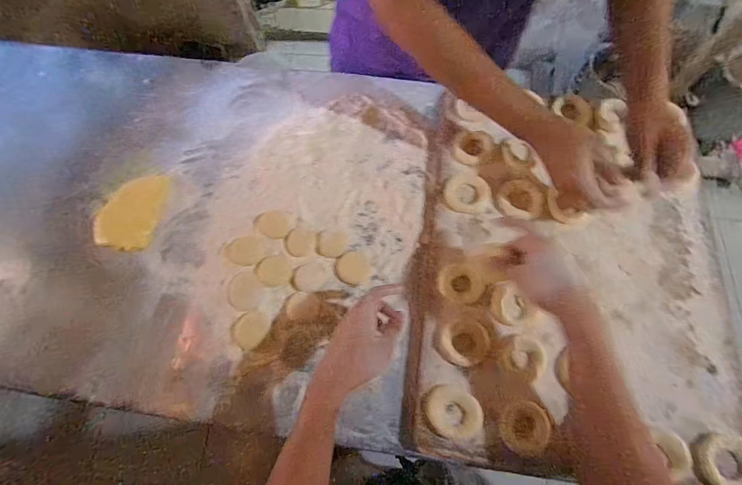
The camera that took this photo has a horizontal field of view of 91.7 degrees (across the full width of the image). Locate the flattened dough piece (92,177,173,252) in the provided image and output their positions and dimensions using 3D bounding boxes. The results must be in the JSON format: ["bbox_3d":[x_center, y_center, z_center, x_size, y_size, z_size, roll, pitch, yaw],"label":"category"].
[{"bbox_3d":[-0.409,-0.056,0.615,0.108,0.010,0.143,6,69,4],"label":"flattened dough piece"}]

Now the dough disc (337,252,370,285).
[{"bbox_3d":[-0.028,0.041,0.572,0.050,0.006,0.052,-1,68,1],"label":"dough disc"}]

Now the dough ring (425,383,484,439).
[{"bbox_3d":[0.108,0.224,0.477,0.073,0.015,0.062,34,73,14],"label":"dough ring"}]

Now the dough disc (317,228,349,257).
[{"bbox_3d":[-0.061,0.000,0.585,0.046,0.007,0.048,-1,68,1],"label":"dough disc"}]

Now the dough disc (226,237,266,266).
[{"bbox_3d":[-0.204,0.013,0.582,0.065,0.004,0.048,7,69,4],"label":"dough disc"}]

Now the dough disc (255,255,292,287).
[{"bbox_3d":[-0.152,0.044,0.567,0.055,0.004,0.049,6,69,4],"label":"dough disc"}]

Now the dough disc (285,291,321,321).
[{"bbox_3d":[-0.104,0.096,0.550,0.050,0.005,0.041,-11,68,-3],"label":"dough disc"}]

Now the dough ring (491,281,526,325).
[{"bbox_3d":[0.194,0.086,0.514,0.044,0.010,0.058,-16,69,-5],"label":"dough ring"}]

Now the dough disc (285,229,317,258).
[{"bbox_3d":[-0.113,-0.001,0.583,0.047,0.004,0.049,-1,68,1],"label":"dough disc"}]

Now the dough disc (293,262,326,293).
[{"bbox_3d":[-0.095,0.054,0.559,0.048,0.004,0.044,-3,68,0],"label":"dough disc"}]

